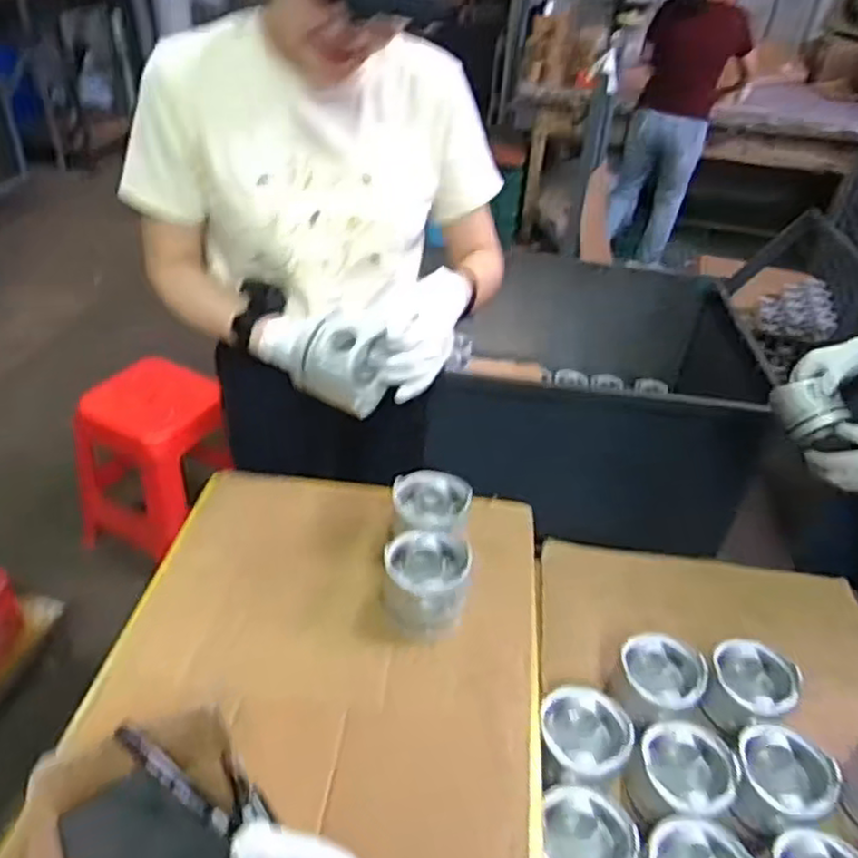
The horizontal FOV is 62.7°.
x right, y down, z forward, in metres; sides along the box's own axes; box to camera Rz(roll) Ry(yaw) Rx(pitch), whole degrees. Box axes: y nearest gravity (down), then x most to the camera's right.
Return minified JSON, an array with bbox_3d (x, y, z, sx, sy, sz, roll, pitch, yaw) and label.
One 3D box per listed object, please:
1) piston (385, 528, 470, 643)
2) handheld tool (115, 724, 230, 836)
[{"bbox_3d":[-0.004,0.191,0.872,0.105,0.093,0.110,2,38,-4],"label":"piston"},{"bbox_3d":[-0.229,0.316,0.634,0.134,0.015,0.019,49,43,-8],"label":"handheld tool"}]

